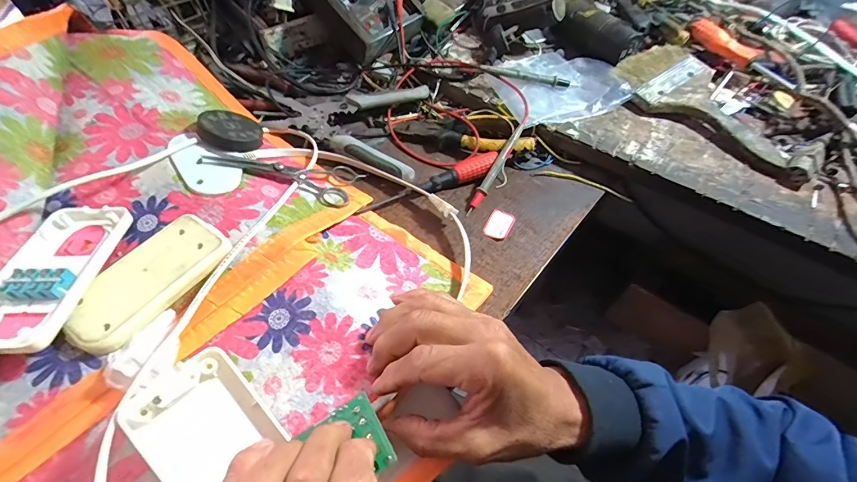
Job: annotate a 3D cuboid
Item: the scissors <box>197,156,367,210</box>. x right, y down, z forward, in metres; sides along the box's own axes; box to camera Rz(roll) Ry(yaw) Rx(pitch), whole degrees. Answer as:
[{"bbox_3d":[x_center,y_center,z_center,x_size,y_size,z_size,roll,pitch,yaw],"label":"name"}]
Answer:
[{"bbox_3d":[-0.139,-0.064,0.385,0.149,0.015,0.061,11,52,-20],"label":"scissors"}]

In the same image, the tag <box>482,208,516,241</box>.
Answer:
[{"bbox_3d":[0.072,-0.017,0.397,0.024,0.004,0.037,25,58,17],"label":"tag"}]

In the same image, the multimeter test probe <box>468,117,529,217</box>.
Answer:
[{"bbox_3d":[0.076,-0.082,0.421,0.011,0.013,0.134,27,75,18],"label":"multimeter test probe"}]

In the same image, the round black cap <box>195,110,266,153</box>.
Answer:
[{"bbox_3d":[-0.195,-0.111,0.394,0.058,0.013,0.055,19,42,-17],"label":"round black cap"}]

